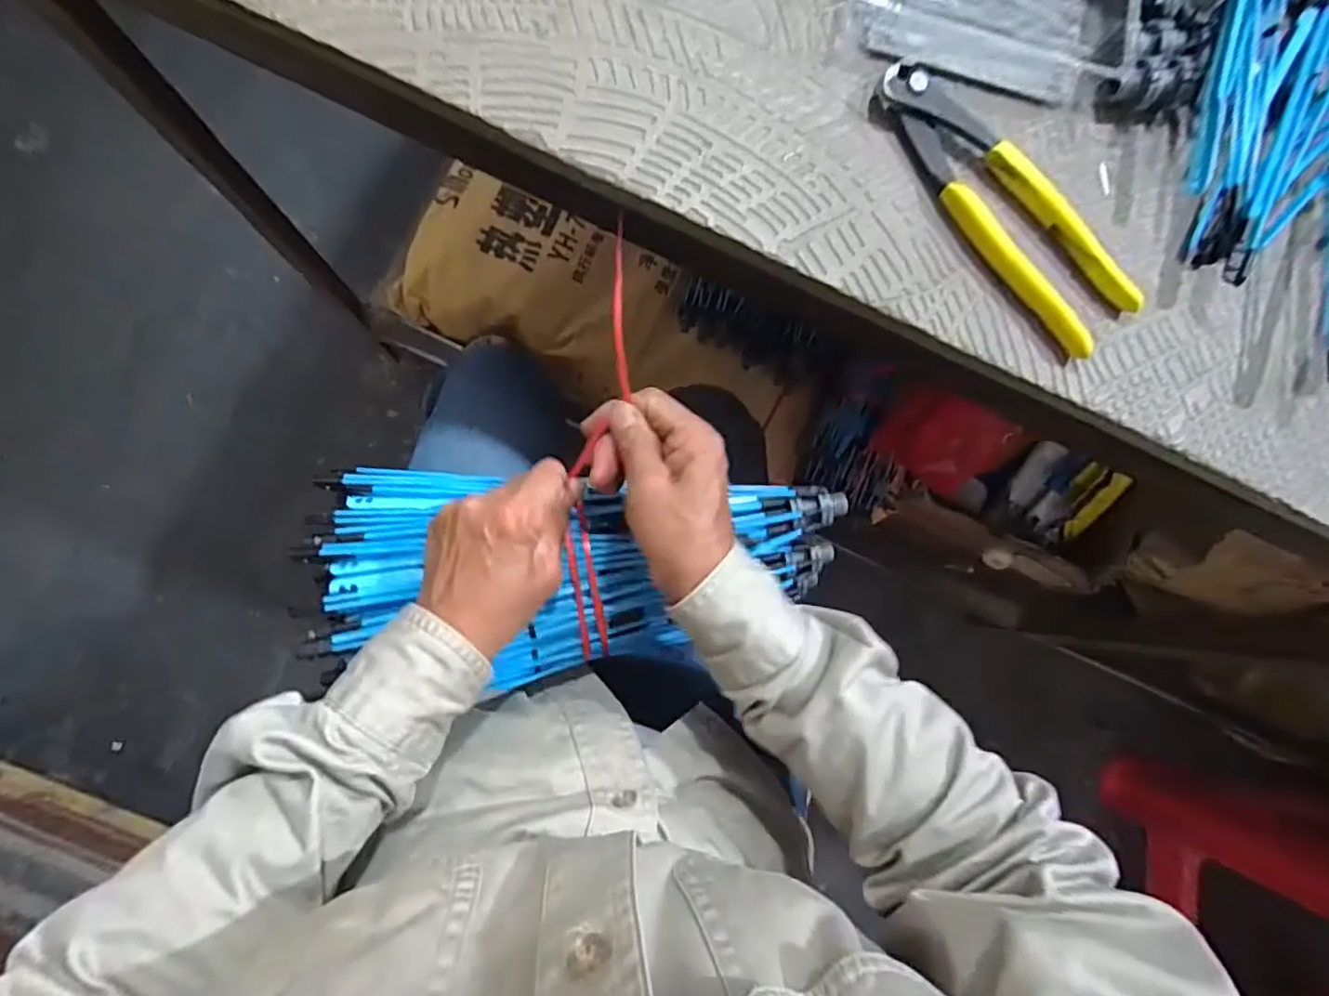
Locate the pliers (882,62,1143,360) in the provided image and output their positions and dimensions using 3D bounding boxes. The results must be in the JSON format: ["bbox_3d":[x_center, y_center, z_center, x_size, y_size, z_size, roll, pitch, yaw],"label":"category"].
[{"bbox_3d":[0.165,-0.145,0.308,0.044,0.016,0.161,-37,91,-8],"label":"pliers"}]

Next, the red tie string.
[{"bbox_3d":[-0.034,-0.019,0.354,0.031,0.032,0.252,7,110,-6],"label":"red tie string"}]

